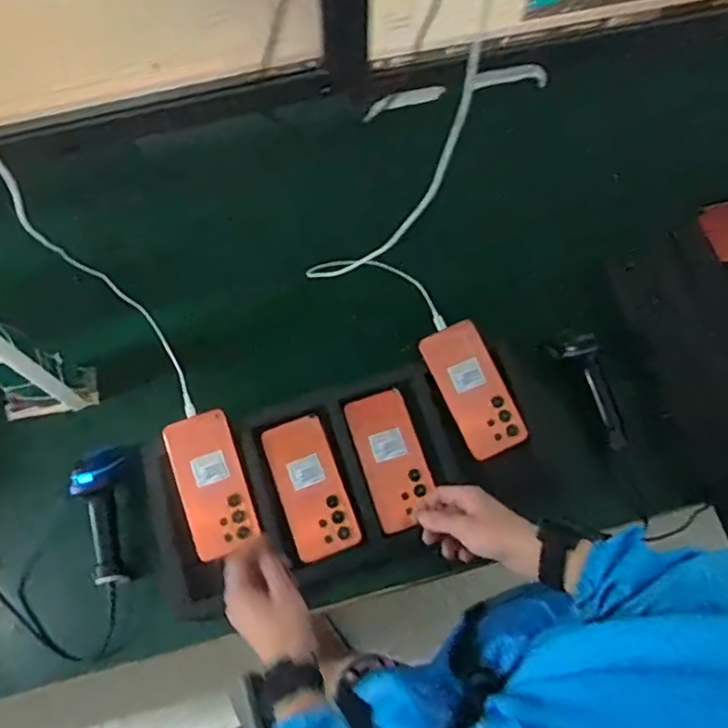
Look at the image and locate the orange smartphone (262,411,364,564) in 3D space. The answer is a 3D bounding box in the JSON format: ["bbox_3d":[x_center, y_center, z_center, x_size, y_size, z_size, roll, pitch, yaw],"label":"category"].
[{"bbox_3d":[-0.066,0.150,0.747,0.079,0.012,0.167,-20,71,-7],"label":"orange smartphone"}]

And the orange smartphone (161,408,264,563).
[{"bbox_3d":[-0.184,0.144,0.733,0.081,0.010,0.165,-18,80,-6],"label":"orange smartphone"}]

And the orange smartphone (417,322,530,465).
[{"bbox_3d":[0.139,0.031,0.769,0.077,0.009,0.168,-25,81,-1],"label":"orange smartphone"}]

